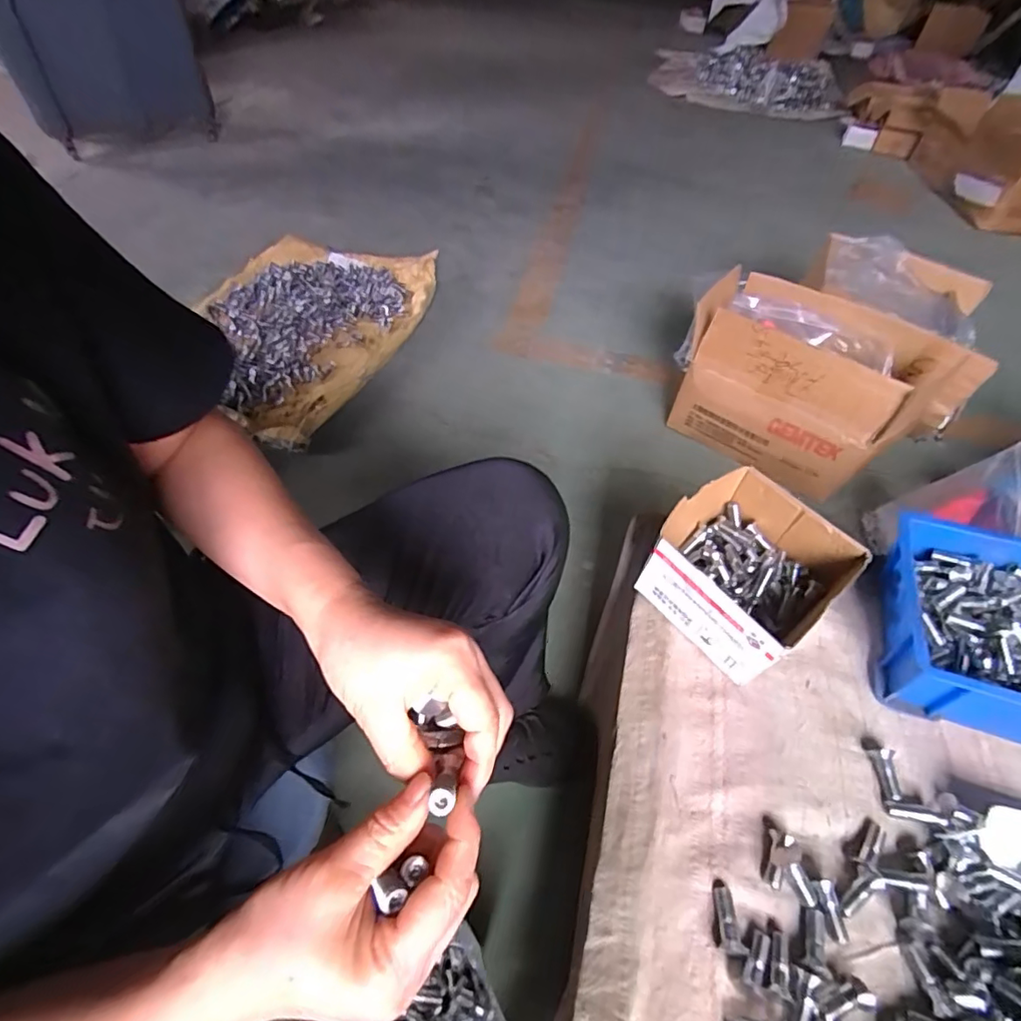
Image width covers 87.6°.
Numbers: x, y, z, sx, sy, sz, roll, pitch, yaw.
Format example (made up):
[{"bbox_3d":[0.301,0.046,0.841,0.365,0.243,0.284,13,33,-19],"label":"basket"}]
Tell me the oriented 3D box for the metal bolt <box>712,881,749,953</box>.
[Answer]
[{"bbox_3d":[0.144,0.270,0.355,0.014,0.016,0.039,4,51,0],"label":"metal bolt"}]

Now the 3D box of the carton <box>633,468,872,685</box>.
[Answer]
[{"bbox_3d":[0.211,0.054,0.490,0.142,0.084,0.134,-32,60,-26],"label":"carton"}]

